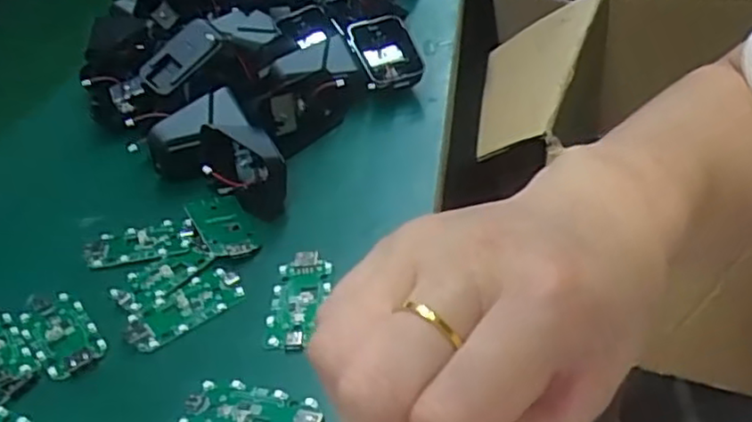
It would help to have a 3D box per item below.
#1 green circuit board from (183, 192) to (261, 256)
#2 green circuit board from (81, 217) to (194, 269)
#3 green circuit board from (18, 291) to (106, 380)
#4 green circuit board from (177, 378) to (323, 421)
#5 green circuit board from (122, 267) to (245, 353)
[{"bbox_3d":[-0.092,0.005,0.405,0.030,0.008,0.063,-21,39,-19],"label":"green circuit board"},{"bbox_3d":[-0.139,0.017,0.402,0.062,0.004,0.032,-12,37,-8],"label":"green circuit board"},{"bbox_3d":[-0.163,0.061,0.352,0.030,0.004,0.066,-29,42,-26],"label":"green circuit board"},{"bbox_3d":[-0.054,0.089,0.297,0.063,0.005,0.032,7,39,17],"label":"green circuit board"},{"bbox_3d":[-0.101,0.049,0.358,0.061,0.004,0.032,-29,43,-27],"label":"green circuit board"}]

